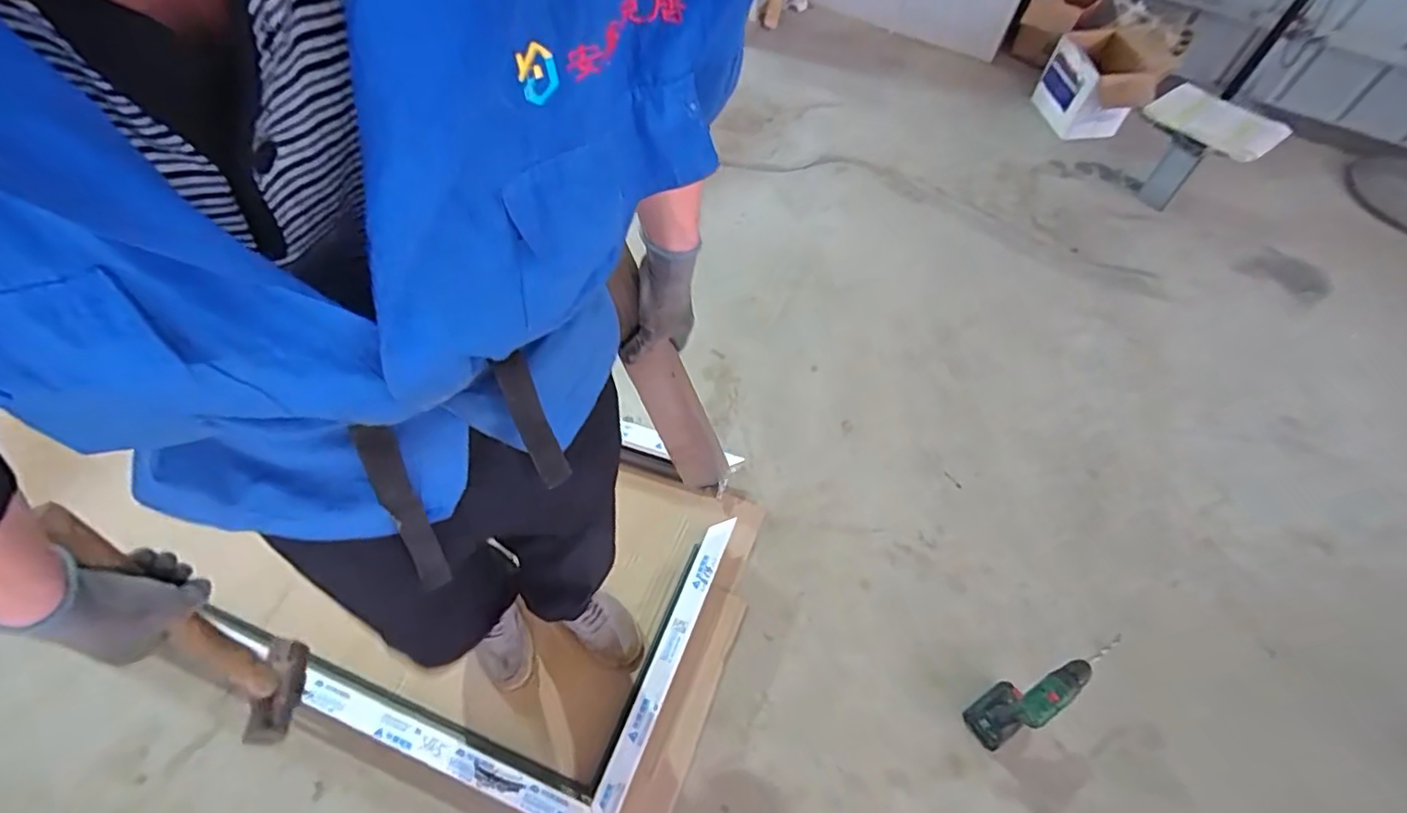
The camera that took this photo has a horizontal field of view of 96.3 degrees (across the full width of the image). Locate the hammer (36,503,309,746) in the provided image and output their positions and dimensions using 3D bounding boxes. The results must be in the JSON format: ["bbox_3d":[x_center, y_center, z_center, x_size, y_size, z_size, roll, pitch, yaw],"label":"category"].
[{"bbox_3d":[-0.487,0.205,0.601,0.027,0.349,0.106,-8,43,-2],"label":"hammer"}]

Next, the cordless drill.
[{"bbox_3d":[0.619,0.496,1.131,0.257,0.212,0.077,-23,62,-17],"label":"cordless drill"}]

